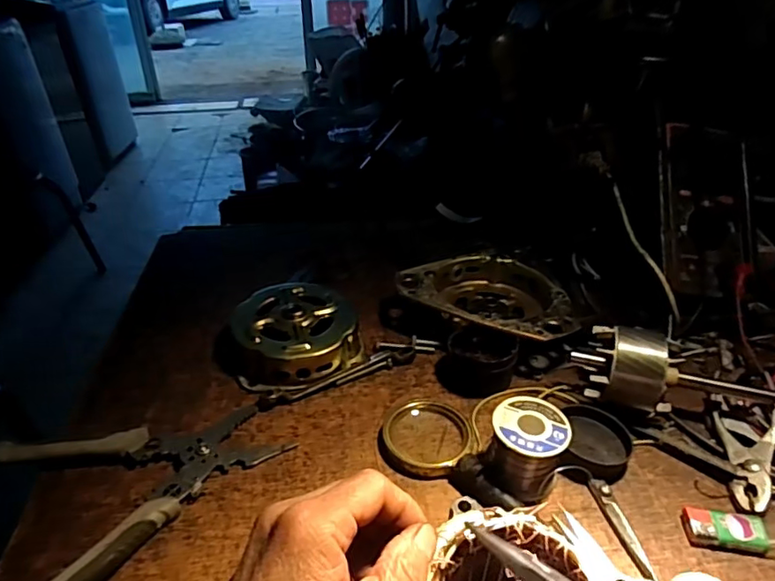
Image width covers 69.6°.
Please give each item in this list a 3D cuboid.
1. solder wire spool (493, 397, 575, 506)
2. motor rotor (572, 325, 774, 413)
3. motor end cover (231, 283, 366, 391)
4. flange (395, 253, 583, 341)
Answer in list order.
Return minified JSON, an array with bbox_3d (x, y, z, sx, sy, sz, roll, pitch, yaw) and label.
[{"bbox_3d":[0.098,0.110,0.391,0.050,0.047,0.047,-1,34,0],"label":"solder wire spool"},{"bbox_3d":[0.218,0.072,0.432,0.143,0.060,0.054,15,37,22],"label":"motor rotor"},{"bbox_3d":[-0.080,0.038,0.501,0.112,0.039,0.113,-8,34,-11],"label":"motor end cover"},{"bbox_3d":[0.106,0.005,0.545,0.167,0.036,0.137,21,39,29],"label":"flange"}]

